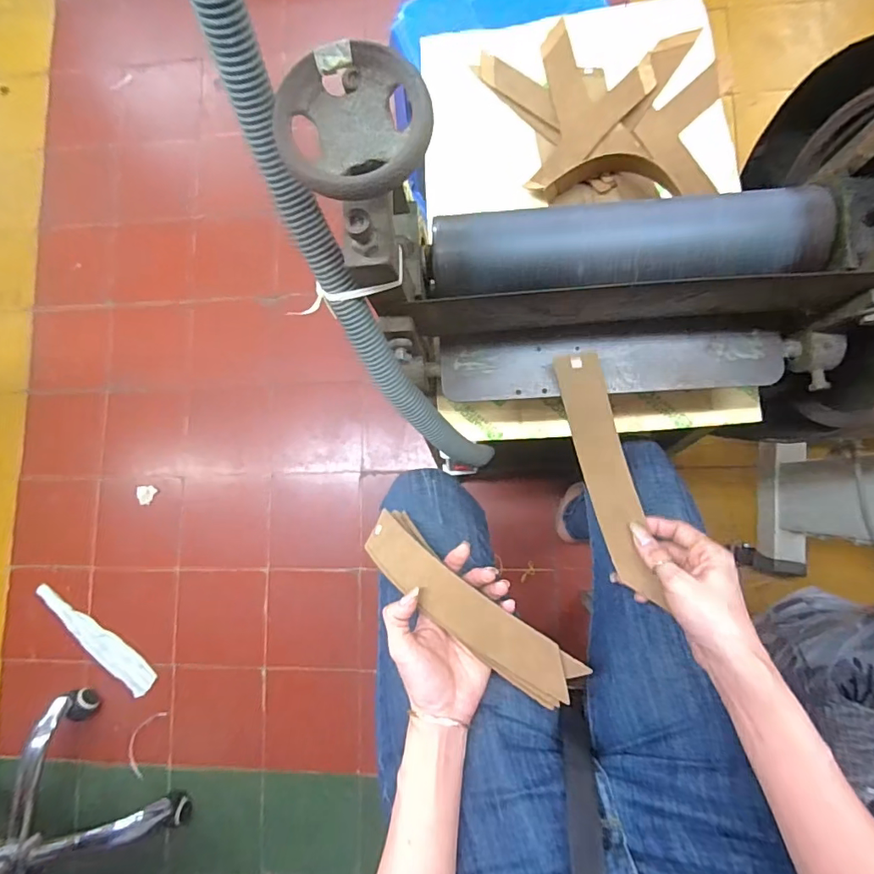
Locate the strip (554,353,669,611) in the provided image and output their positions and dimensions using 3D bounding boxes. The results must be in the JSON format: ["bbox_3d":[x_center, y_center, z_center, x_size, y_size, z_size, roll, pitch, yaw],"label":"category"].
[{"bbox_3d":[0.152,0.033,0.443,0.040,0.031,0.214,-14,86,5],"label":"strip"}]

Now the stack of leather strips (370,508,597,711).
[{"bbox_3d":[0.023,0.147,0.441,0.221,0.053,0.046,37,92,18],"label":"stack of leather strips"}]

